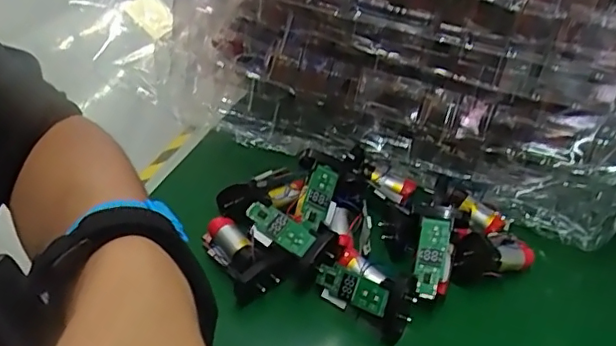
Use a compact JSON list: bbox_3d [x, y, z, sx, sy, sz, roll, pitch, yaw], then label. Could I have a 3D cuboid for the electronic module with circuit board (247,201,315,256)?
[{"bbox_3d":[-0.016,0.029,0.311,0.042,0.004,0.015,33,74,23],"label":"electronic module with circuit board"}]

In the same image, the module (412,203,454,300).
[{"bbox_3d":[0.067,0.041,0.304,0.020,0.008,0.050,6,69,3],"label":"module"}]

